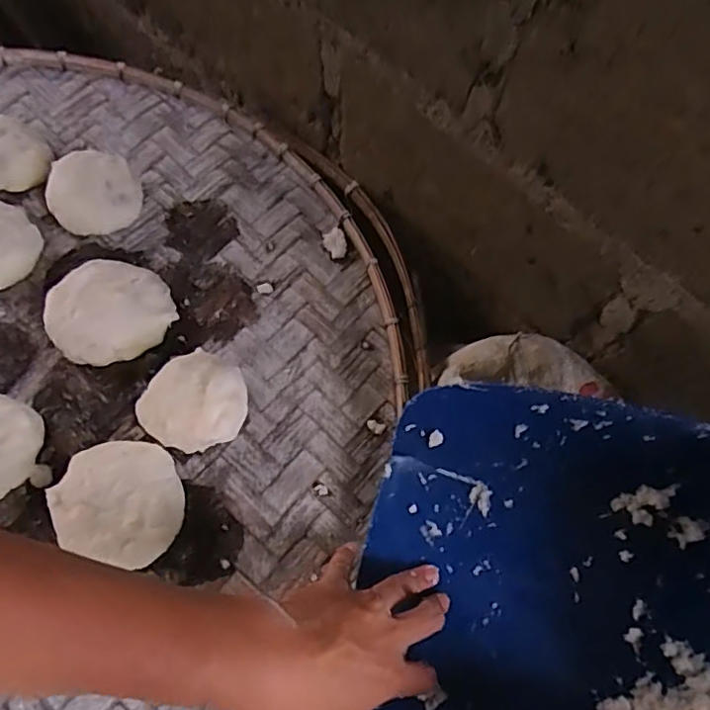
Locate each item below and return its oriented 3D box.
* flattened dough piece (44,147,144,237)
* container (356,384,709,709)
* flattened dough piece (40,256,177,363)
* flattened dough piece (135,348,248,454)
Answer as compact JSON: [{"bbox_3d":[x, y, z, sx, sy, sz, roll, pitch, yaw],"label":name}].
[{"bbox_3d":[-0.263,-0.165,0.572,0.086,0.038,0.088,-33,75,-13],"label":"flattened dough piece"},{"bbox_3d":[0.169,0.187,0.399,0.323,0.141,0.289,16,71,3],"label":"container"},{"bbox_3d":[-0.223,-0.044,0.513,0.100,0.035,0.104,42,74,12],"label":"flattened dough piece"},{"bbox_3d":[-0.136,0.041,0.494,0.085,0.050,0.085,1,71,-2],"label":"flattened dough piece"}]

